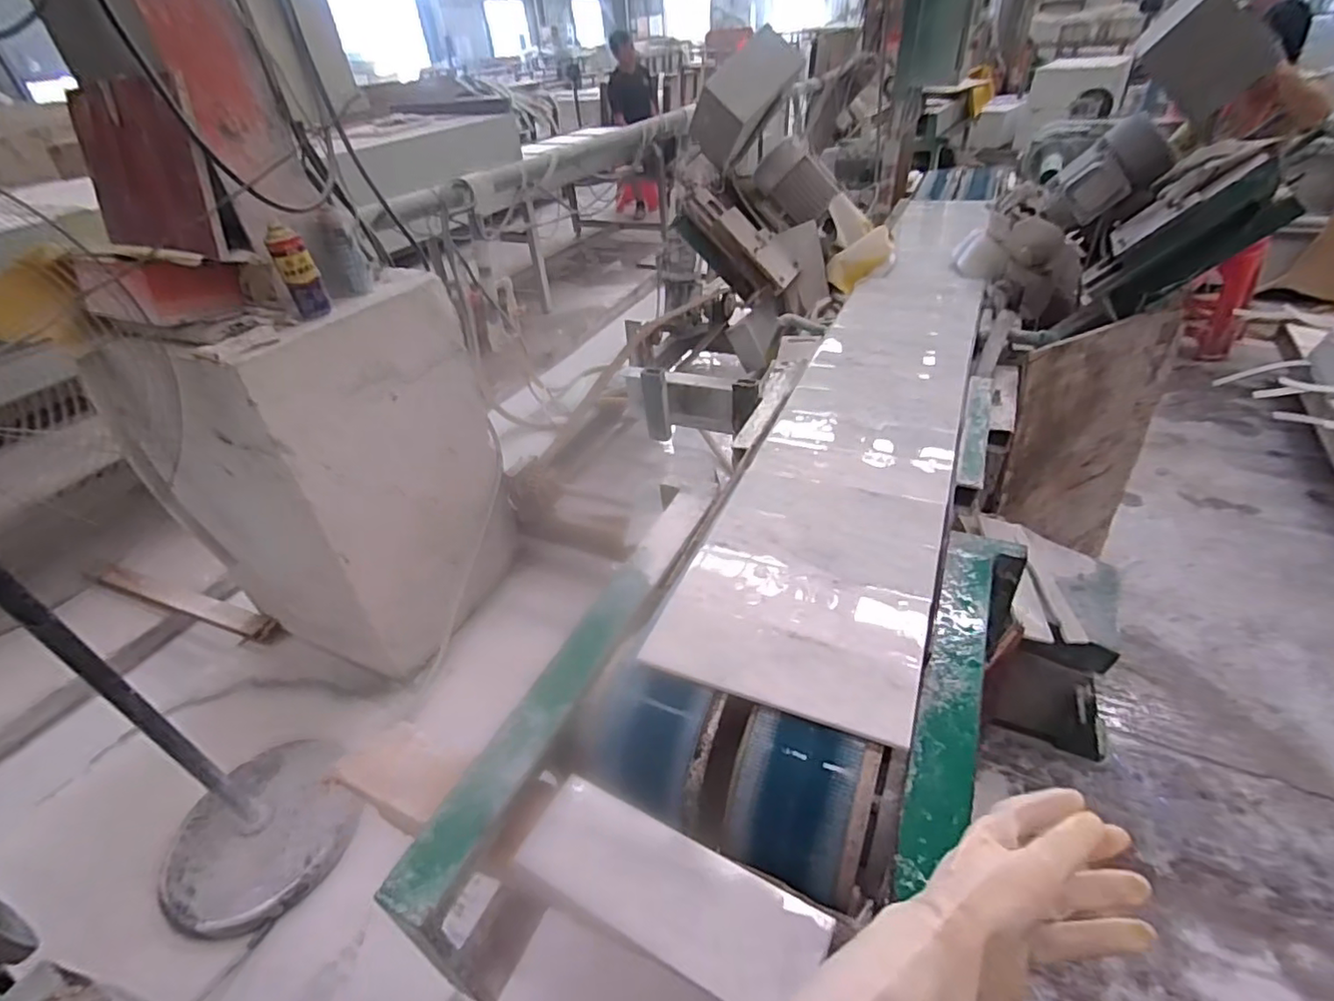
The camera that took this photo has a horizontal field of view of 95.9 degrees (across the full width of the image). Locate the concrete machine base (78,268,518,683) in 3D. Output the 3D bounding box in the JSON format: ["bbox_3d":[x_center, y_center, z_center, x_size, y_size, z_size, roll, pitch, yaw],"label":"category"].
[{"bbox_3d":[-0.855,-0.082,1.594,0.553,0.875,0.579,11,41,19],"label":"concrete machine base"}]

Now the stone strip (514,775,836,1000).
[{"bbox_3d":[-0.002,0.378,0.587,0.291,0.030,0.104,16,43,24],"label":"stone strip"}]

